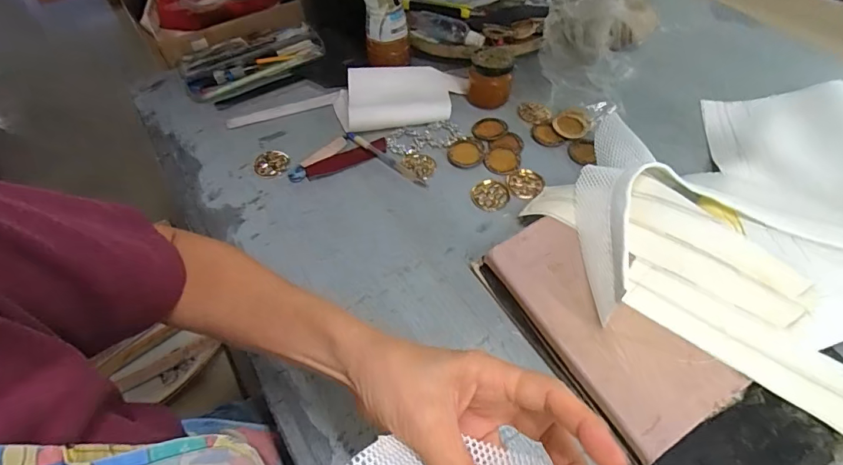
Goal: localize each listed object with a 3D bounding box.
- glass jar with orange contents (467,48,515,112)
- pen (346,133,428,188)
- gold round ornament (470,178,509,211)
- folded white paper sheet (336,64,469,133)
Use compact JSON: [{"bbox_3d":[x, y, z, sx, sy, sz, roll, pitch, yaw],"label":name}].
[{"bbox_3d":[0.095,-0.215,0.613,0.057,0.075,0.051,4,56,5],"label":"glass jar with orange contents"},{"bbox_3d":[-0.048,-0.098,0.579,0.143,0.008,0.011,35,63,26],"label":"pen"},{"bbox_3d":[0.085,-0.046,0.541,0.044,0.004,0.046,-1,55,2],"label":"gold round ornament"},{"bbox_3d":[-0.029,-0.199,0.632,0.192,0.031,0.111,-9,55,-4],"label":"folded white paper sheet"}]

